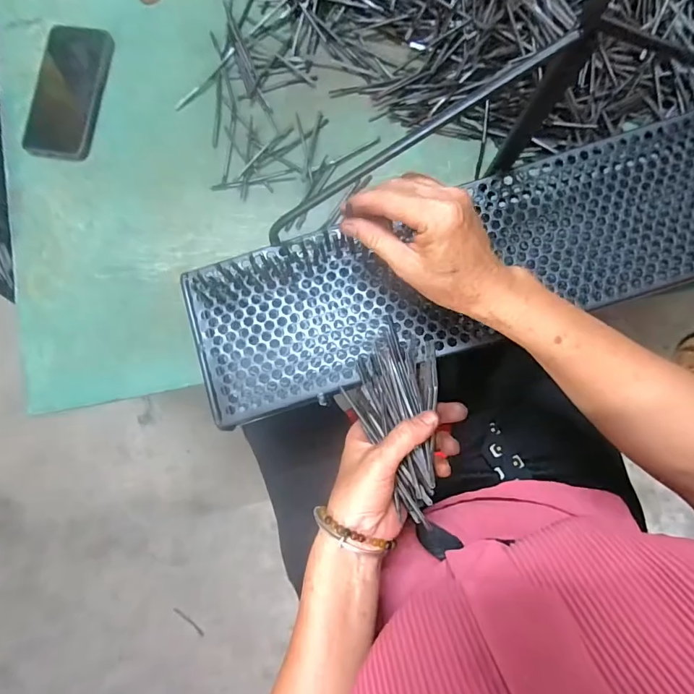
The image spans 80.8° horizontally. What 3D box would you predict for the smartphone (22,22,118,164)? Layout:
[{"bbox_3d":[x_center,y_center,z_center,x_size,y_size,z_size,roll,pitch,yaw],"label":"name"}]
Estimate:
[{"bbox_3d":[-0.334,-0.310,0.489,0.085,0.004,0.177,5,83,4],"label":"smartphone"}]

